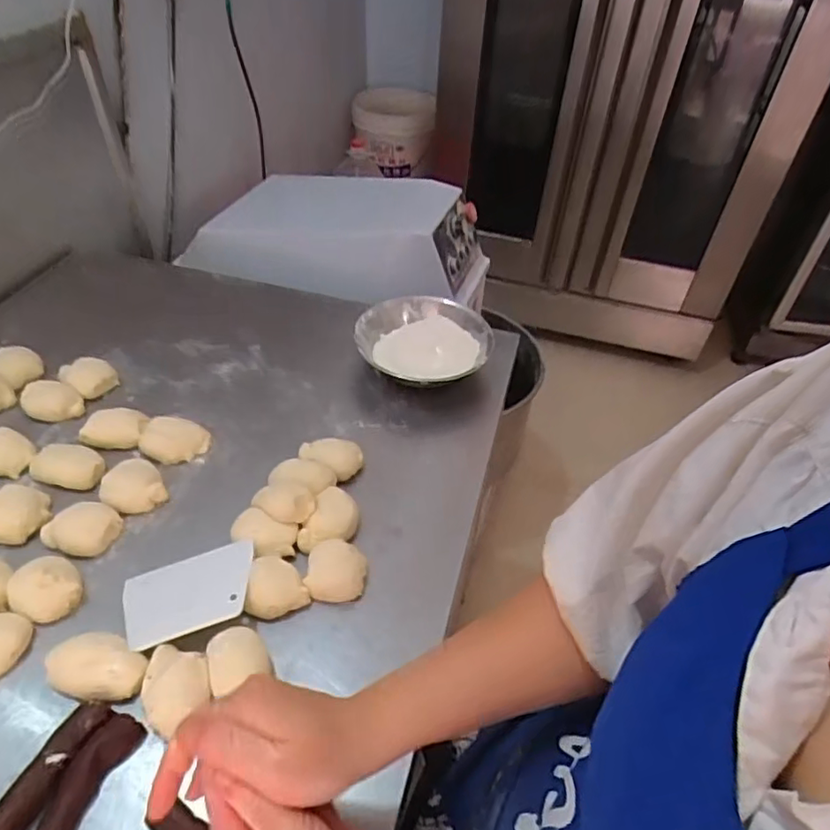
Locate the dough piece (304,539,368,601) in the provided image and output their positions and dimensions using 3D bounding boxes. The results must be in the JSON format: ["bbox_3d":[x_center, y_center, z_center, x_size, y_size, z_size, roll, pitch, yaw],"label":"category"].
[{"bbox_3d":[-0.081,0.164,0.636,0.060,0.035,0.065,5,45,2],"label":"dough piece"}]

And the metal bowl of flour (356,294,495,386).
[{"bbox_3d":[0.012,-0.096,0.862,0.185,0.053,0.173,2,45,-2],"label":"metal bowl of flour"}]

